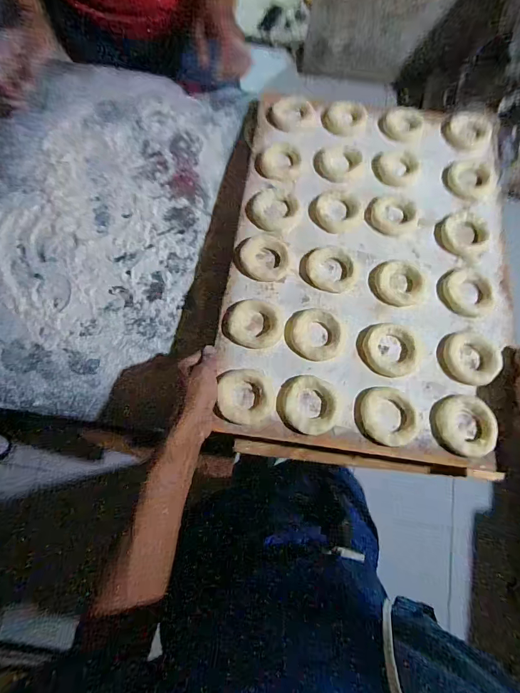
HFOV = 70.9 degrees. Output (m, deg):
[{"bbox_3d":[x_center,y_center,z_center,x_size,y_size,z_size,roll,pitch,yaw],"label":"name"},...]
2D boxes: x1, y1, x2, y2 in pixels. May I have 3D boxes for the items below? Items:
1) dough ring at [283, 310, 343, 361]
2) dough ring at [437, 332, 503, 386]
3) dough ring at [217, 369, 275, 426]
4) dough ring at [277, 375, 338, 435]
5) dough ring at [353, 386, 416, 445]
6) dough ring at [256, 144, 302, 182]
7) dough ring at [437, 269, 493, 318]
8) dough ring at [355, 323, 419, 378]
[{"bbox_3d":[0.073,-0.017,0.493,0.076,0.012,0.066,36,79,5],"label":"dough ring"},{"bbox_3d":[0.279,0.014,0.488,0.073,0.018,0.070,0,78,-2],"label":"dough ring"},{"bbox_3d":[-0.017,0.065,0.472,0.069,0.018,0.069,1,78,-2],"label":"dough ring"},{"bbox_3d":[0.061,0.075,0.469,0.076,0.019,0.071,0,78,-2],"label":"dough ring"},{"bbox_3d":[0.161,0.087,0.461,0.075,0.024,0.071,0,78,-2],"label":"dough ring"},{"bbox_3d":[0.029,-0.297,0.585,0.070,0.011,0.075,0,78,-2],"label":"dough ring"},{"bbox_3d":[0.293,-0.079,0.522,0.073,0.011,0.070,0,78,-2],"label":"dough ring"},{"bbox_3d":[0.171,0.004,0.487,0.077,0.014,0.072,9,78,0],"label":"dough ring"}]

